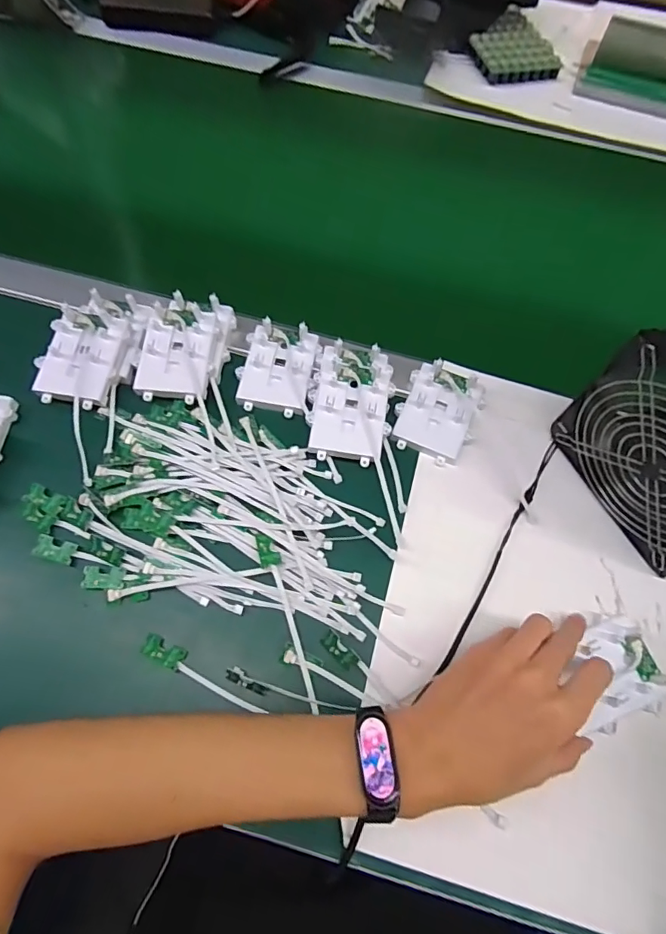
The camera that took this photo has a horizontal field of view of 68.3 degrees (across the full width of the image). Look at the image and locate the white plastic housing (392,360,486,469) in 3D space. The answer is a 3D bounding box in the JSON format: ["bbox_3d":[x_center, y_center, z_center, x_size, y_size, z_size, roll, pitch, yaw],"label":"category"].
[{"bbox_3d":[0.094,-0.051,0.434,0.068,0.019,0.081,23,67,7],"label":"white plastic housing"}]

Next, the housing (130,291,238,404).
[{"bbox_3d":[-0.132,-0.111,0.439,0.066,0.034,0.105,10,66,2],"label":"housing"}]

